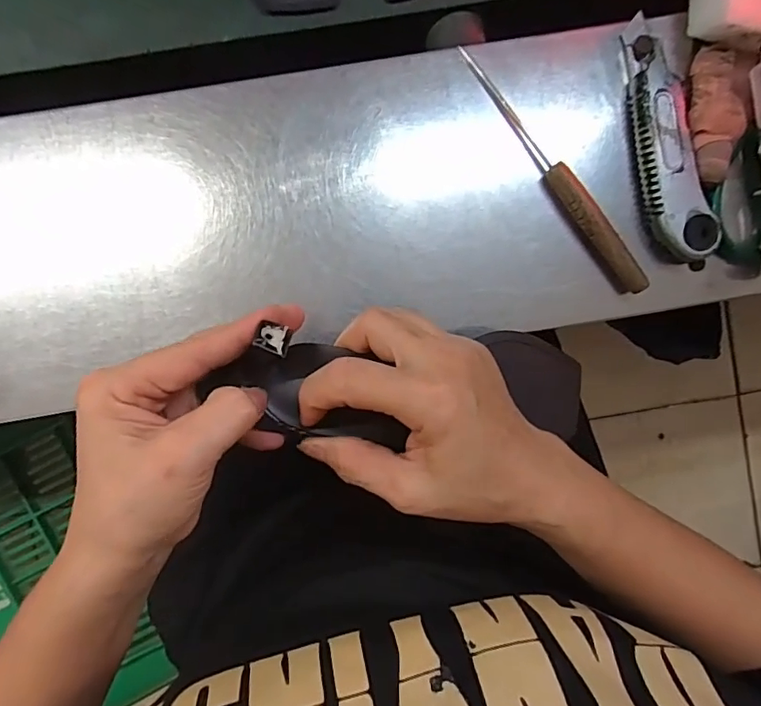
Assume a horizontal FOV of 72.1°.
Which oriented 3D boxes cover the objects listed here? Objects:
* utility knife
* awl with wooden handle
[{"bbox_3d":[0.186,-0.138,0.351,0.037,0.029,0.164,-19,92,-1],"label":"utility knife"},{"bbox_3d":[0.114,-0.120,0.350,0.014,0.019,0.195,-37,92,-1],"label":"awl with wooden handle"}]

